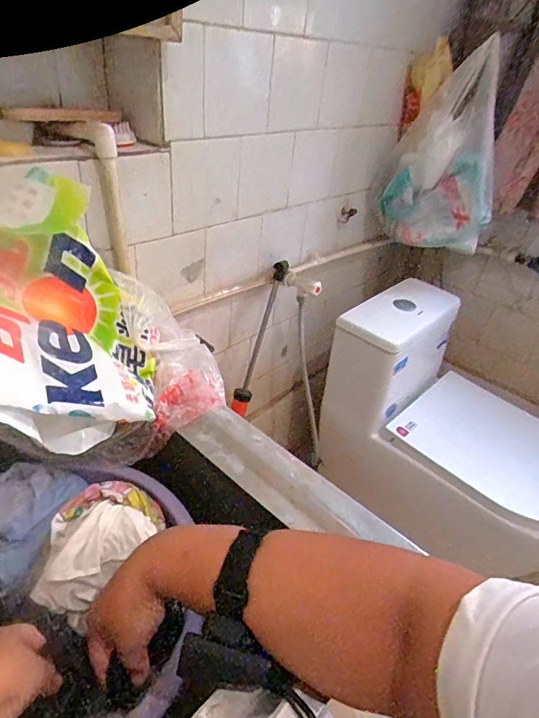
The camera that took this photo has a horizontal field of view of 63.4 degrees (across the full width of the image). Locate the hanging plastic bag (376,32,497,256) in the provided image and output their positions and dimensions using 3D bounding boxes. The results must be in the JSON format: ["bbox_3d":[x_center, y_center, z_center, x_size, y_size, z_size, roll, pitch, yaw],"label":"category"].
[{"bbox_3d":[0.366,-0.397,0.892,0.210,0.345,0.096,31,42,30],"label":"hanging plastic bag"}]

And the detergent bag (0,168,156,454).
[{"bbox_3d":[-0.236,-0.037,0.472,0.283,0.103,0.269,46,39,-20],"label":"detergent bag"}]

